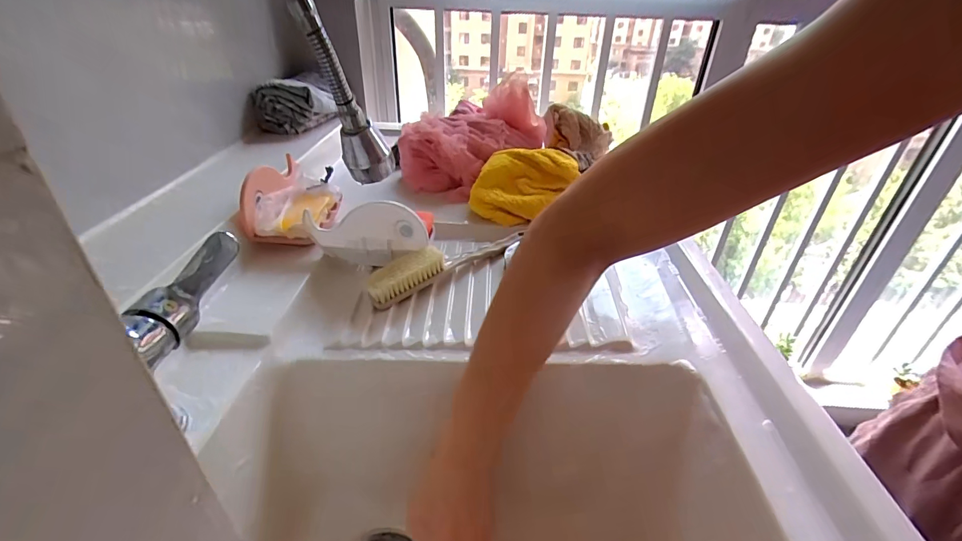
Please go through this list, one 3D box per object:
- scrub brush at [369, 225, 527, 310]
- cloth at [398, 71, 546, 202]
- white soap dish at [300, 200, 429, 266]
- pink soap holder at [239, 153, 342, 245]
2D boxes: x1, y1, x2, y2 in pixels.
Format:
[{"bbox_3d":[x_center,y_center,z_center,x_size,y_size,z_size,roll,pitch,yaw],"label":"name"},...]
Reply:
[{"bbox_3d":[-0.033,-0.011,0.510,0.213,0.041,0.032,-20,40,-31],"label":"scrub brush"},{"bbox_3d":[-0.009,-0.234,0.722,0.203,0.135,0.246,18,36,22],"label":"cloth"},{"bbox_3d":[-0.135,-0.041,0.500,0.137,0.078,0.022,2,33,-1],"label":"white soap dish"},{"bbox_3d":[-0.237,-0.088,0.556,0.090,0.070,0.149,4,33,1],"label":"pink soap holder"}]

